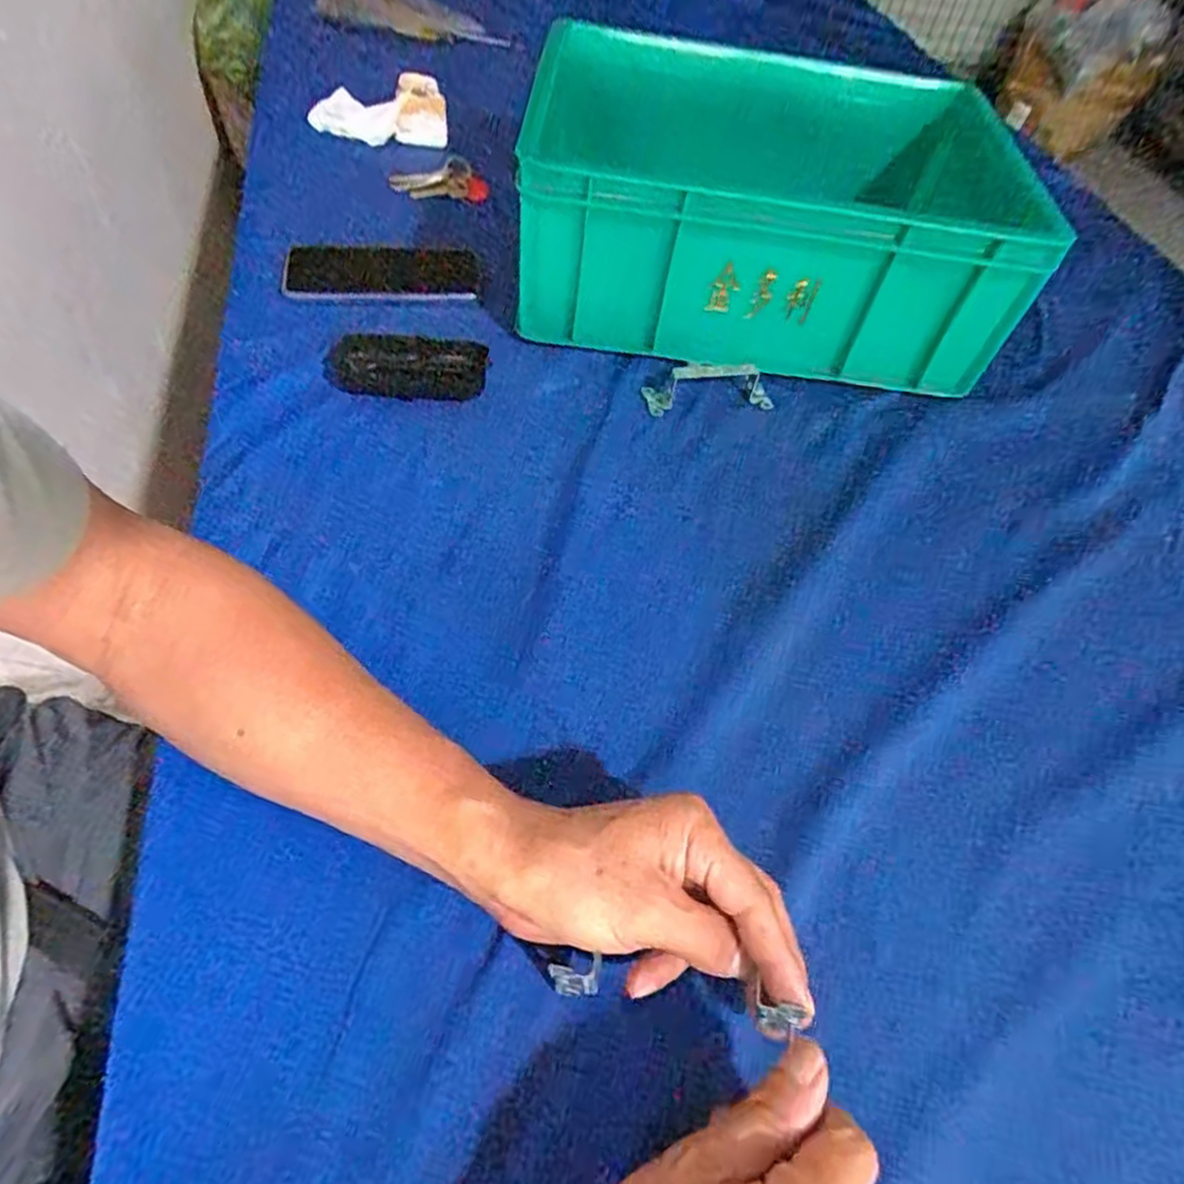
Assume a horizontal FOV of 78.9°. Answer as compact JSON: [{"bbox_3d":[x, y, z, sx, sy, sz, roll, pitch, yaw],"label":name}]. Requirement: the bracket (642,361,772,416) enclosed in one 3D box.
[{"bbox_3d":[0.096,-0.167,0.587,0.107,0.037,0.019,-3,54,-9],"label":"bracket"}]

